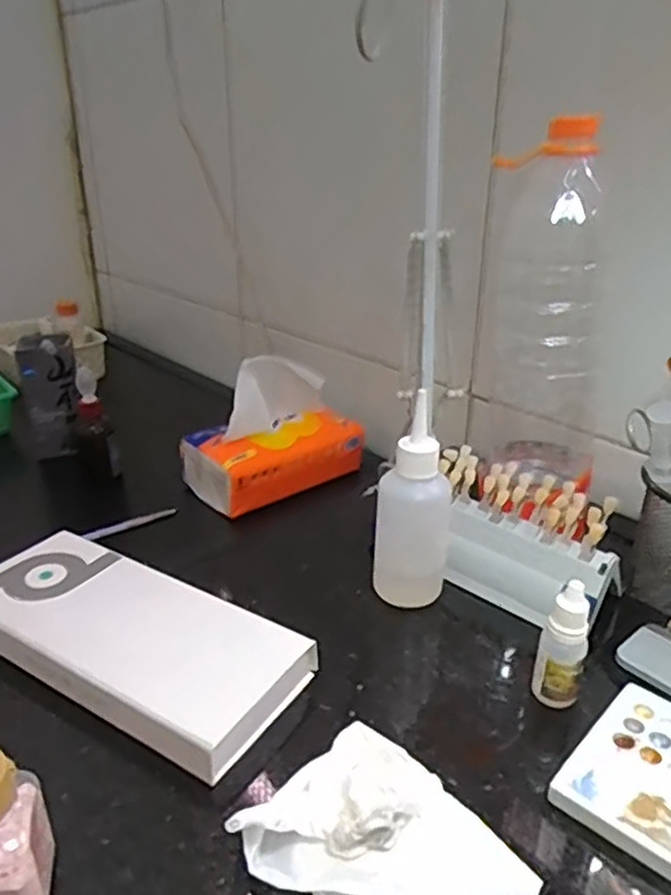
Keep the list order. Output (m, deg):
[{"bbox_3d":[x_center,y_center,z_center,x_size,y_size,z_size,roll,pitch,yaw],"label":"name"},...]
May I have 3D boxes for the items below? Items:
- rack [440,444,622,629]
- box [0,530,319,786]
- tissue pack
[{"bbox_3d":[0.119,0.062,0.472,0.133,0.070,0.065,23,34,37],"label":"rack"},{"bbox_3d":[-0.127,0.113,0.418,0.217,0.032,0.097,13,30,29],"label":"box"},{"bbox_3d":[-0.066,-0.024,0.745,0.176,0.127,0.092,-19,32,-34],"label":"tissue pack"}]

